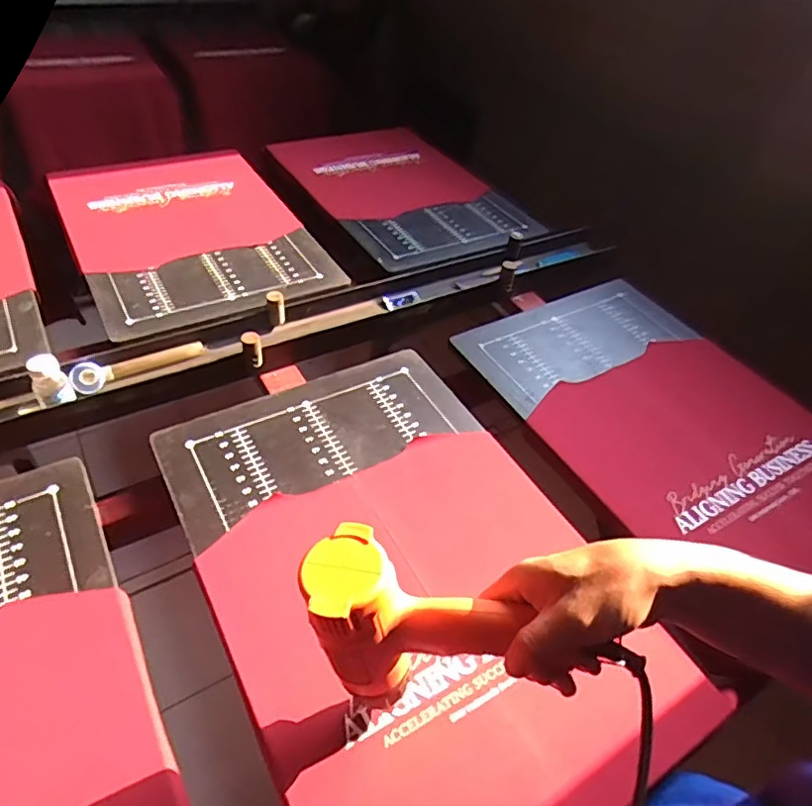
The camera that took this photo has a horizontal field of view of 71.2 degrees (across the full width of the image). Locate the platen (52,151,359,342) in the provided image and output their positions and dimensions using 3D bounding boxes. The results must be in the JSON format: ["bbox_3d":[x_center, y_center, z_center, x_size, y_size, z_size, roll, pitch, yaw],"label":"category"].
[{"bbox_3d":[-0.420,-0.353,1.103,0.408,0.024,0.623,-19,50,-25],"label":"platen"}]

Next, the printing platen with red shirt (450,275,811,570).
[{"bbox_3d":[0.389,0.009,0.849,0.401,0.027,0.616,-21,50,-25],"label":"printing platen with red shirt"}]

